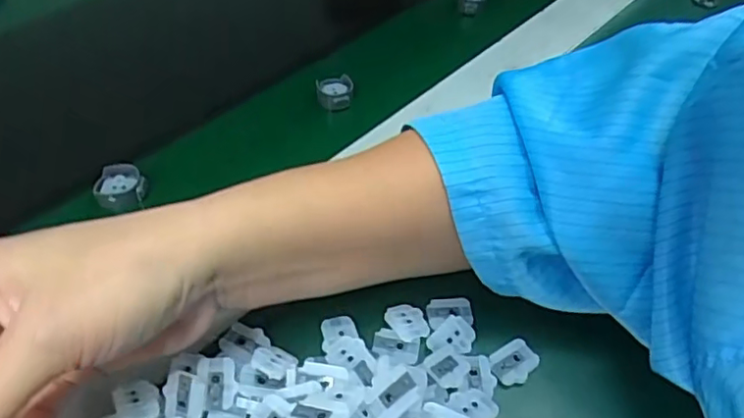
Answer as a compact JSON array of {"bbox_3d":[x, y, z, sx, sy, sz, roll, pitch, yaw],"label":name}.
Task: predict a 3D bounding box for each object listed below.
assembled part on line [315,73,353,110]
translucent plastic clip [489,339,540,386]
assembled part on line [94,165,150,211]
[{"bbox_3d":[-0.026,-0.084,0.434,0.026,0.013,0.029,-12,47,-11],"label":"assembled part on line"},{"bbox_3d":[0.065,0.070,0.274,0.021,0.004,0.017,-24,51,-22],"label":"translucent plastic clip"},{"bbox_3d":[-0.152,-0.014,0.362,0.029,0.014,0.026,-19,49,-18],"label":"assembled part on line"}]

